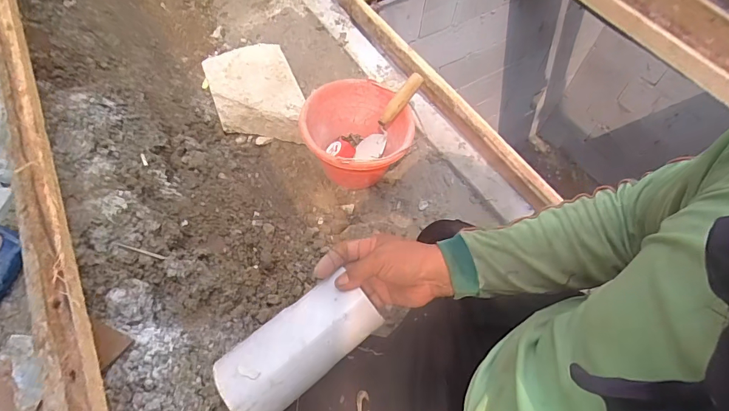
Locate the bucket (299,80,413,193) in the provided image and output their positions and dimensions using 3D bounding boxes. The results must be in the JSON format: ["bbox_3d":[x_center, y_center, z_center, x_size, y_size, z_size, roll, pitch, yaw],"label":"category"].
[{"bbox_3d":[-0.010,-0.152,0.957,0.238,0.158,0.227,0,62,-1],"label":"bucket"}]

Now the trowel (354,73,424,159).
[{"bbox_3d":[0.057,-0.196,0.945,0.072,0.226,0.050,45,27,20],"label":"trowel"}]

